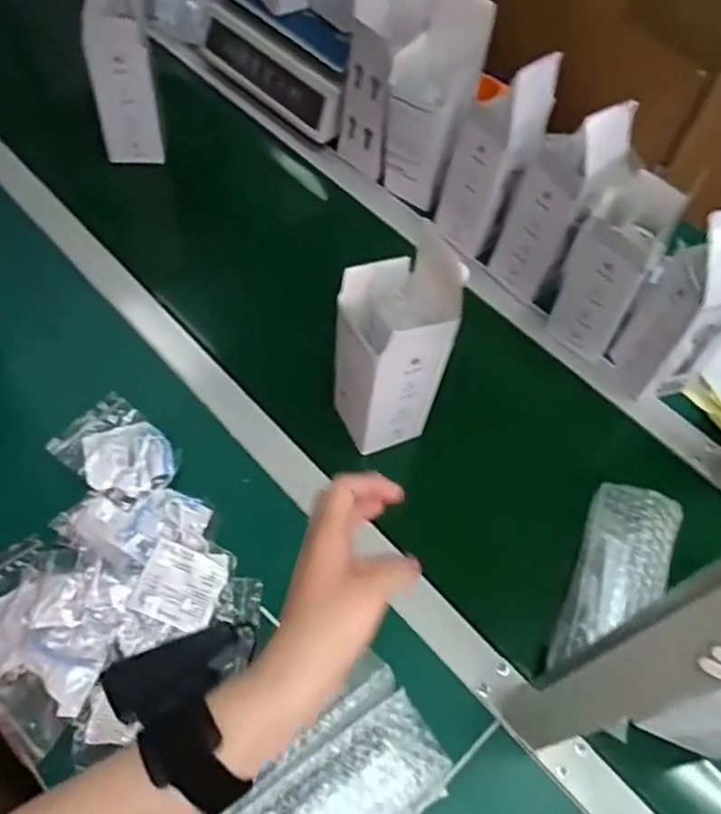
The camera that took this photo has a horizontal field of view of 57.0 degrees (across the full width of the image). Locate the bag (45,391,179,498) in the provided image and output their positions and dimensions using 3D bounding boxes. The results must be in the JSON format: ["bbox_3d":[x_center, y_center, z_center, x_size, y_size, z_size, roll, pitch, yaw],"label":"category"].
[{"bbox_3d":[-0.241,0.044,0.668,0.120,0.019,0.086,36,61,18],"label":"bag"}]

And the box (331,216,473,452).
[{"bbox_3d":[0.027,-0.056,0.616,0.084,0.214,0.086,-14,59,-13],"label":"box"}]

